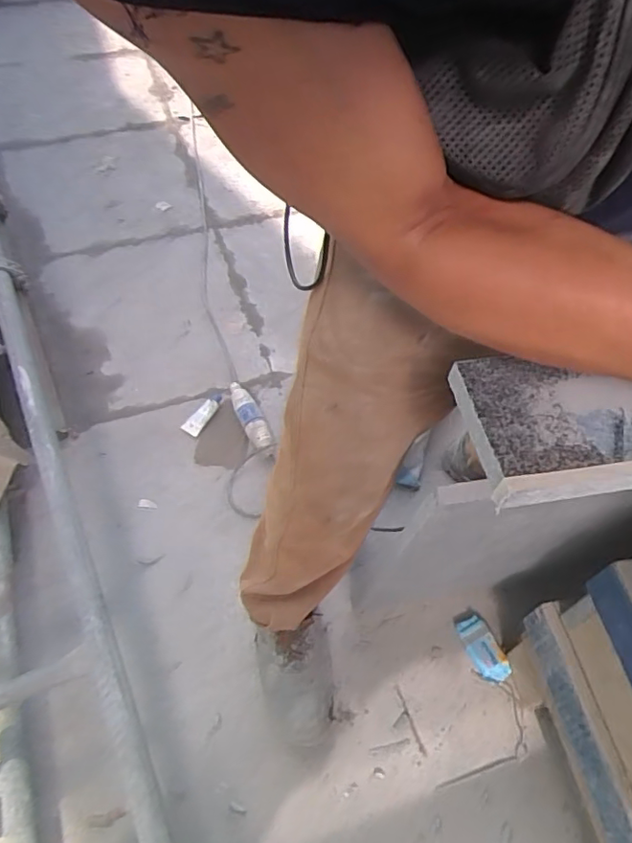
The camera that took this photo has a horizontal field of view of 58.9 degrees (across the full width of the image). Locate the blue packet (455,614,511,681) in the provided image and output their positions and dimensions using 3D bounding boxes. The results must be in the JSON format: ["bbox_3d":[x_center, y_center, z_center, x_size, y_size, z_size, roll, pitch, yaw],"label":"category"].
[{"bbox_3d":[0.293,0.402,0.989,0.054,0.029,0.113,-21,59,-16],"label":"blue packet"}]

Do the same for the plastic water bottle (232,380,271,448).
[{"bbox_3d":[-0.150,-0.017,1.238,0.050,0.045,0.177,-20,59,-16],"label":"plastic water bottle"}]

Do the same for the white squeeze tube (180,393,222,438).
[{"bbox_3d":[-0.253,-0.016,1.263,0.036,0.018,0.119,26,58,15],"label":"white squeeze tube"}]

